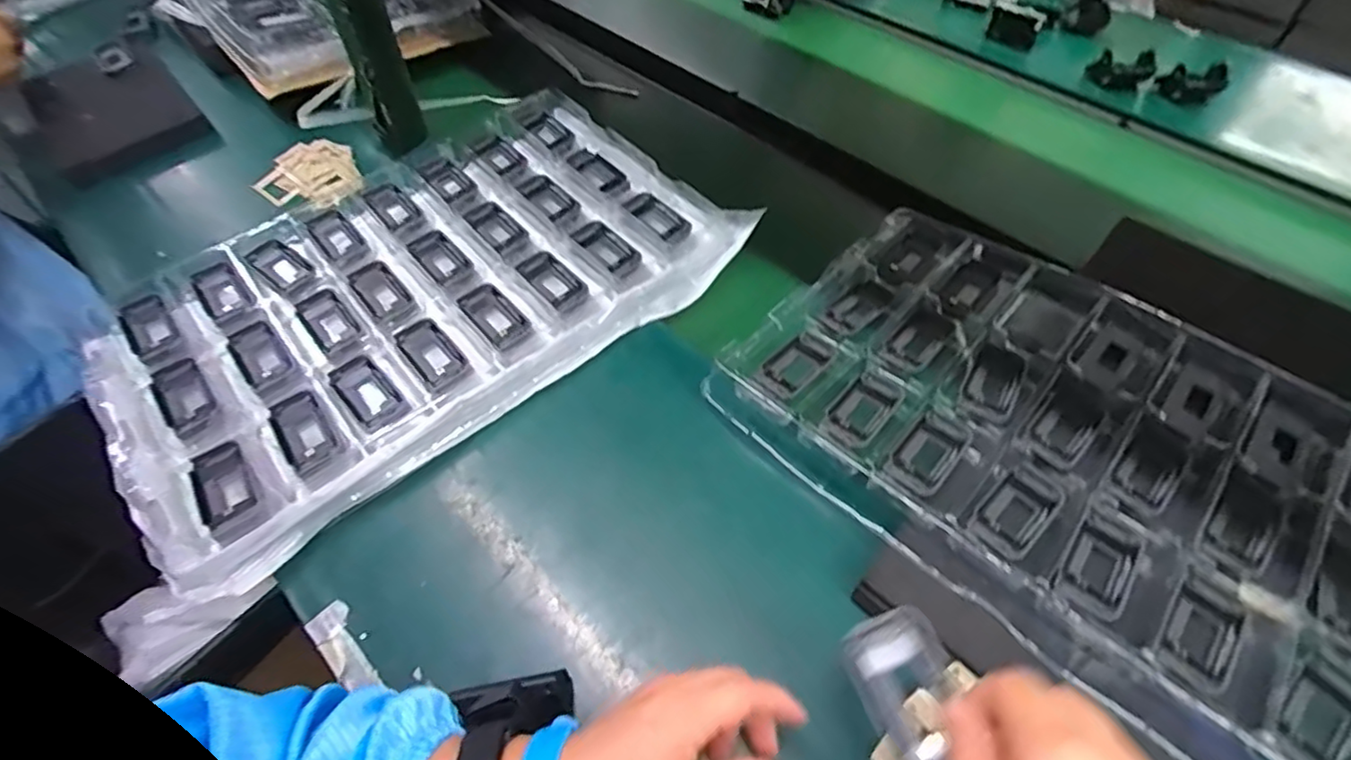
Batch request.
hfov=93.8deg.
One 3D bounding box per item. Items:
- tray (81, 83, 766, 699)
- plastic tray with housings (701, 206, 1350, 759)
[{"bbox_3d":[-0.227,-0.081,0.577,0.327,0.046,0.556,37,61,24],"label":"tray"},{"bbox_3d":[0.318,0.065,0.470,0.533,0.029,0.367,38,61,24],"label":"plastic tray with housings"}]

